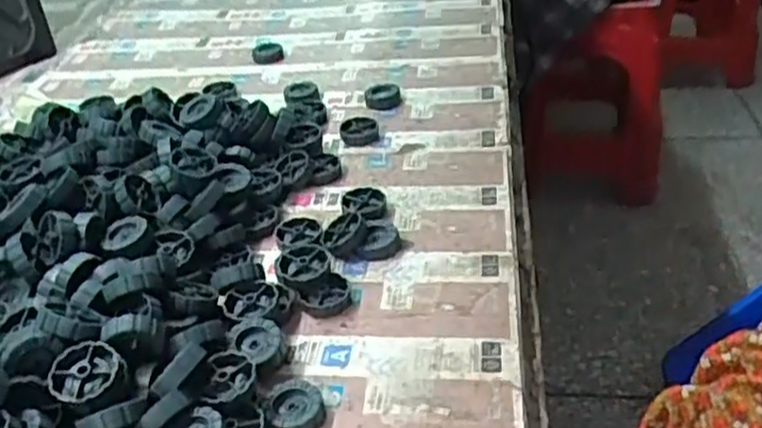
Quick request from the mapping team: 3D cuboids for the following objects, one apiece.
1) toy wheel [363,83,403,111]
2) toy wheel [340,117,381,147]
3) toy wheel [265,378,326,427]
[{"bbox_3d":[0.002,-0.116,0.713,0.036,0.013,0.038,-6,37,1],"label":"toy wheel"},{"bbox_3d":[-0.020,-0.077,0.683,0.036,0.014,0.036,-4,37,3],"label":"toy wheel"},{"bbox_3d":[-0.053,0.122,0.456,0.035,0.013,0.042,-12,37,-7],"label":"toy wheel"}]

